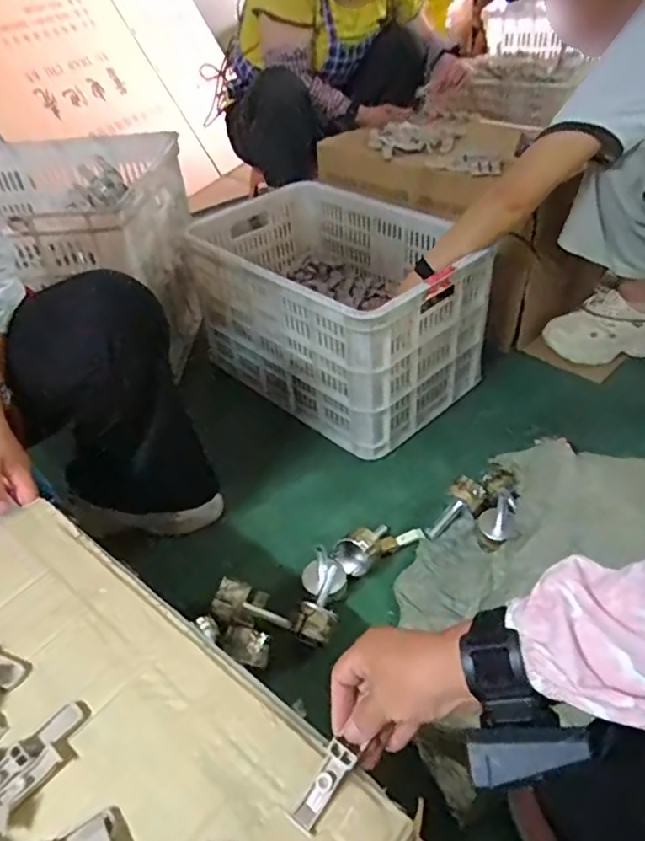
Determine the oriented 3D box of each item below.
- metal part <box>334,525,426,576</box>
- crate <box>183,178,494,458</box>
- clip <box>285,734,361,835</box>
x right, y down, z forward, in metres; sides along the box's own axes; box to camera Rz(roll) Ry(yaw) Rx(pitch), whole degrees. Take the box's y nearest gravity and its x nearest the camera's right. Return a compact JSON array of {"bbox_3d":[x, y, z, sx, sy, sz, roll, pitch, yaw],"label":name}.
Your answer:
[{"bbox_3d":[0.087,0.178,0.897,0.145,0.057,0.058,-20,43,-17],"label":"metal part"},{"bbox_3d":[0.025,-0.242,1.202,0.383,0.293,0.540,-33,48,-29],"label":"crate"},{"bbox_3d":[0.002,0.251,0.412,0.020,0.010,0.061,25,65,31],"label":"clip"}]

